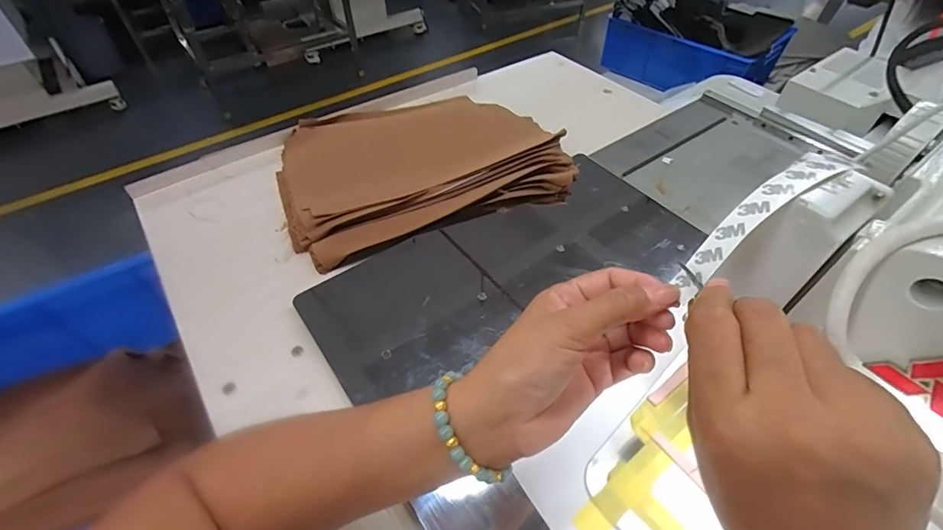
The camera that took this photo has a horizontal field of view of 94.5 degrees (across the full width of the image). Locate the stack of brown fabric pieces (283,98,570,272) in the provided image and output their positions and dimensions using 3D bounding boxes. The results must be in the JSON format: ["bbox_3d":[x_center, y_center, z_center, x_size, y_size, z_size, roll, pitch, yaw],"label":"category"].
[{"bbox_3d":[-0.076,-0.168,0.634,0.400,0.041,0.314,-19,52,-16],"label":"stack of brown fabric pieces"}]

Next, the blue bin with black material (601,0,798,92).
[{"bbox_3d":[0.713,-0.735,1.373,0.469,0.248,0.362,34,57,25],"label":"blue bin with black material"}]

